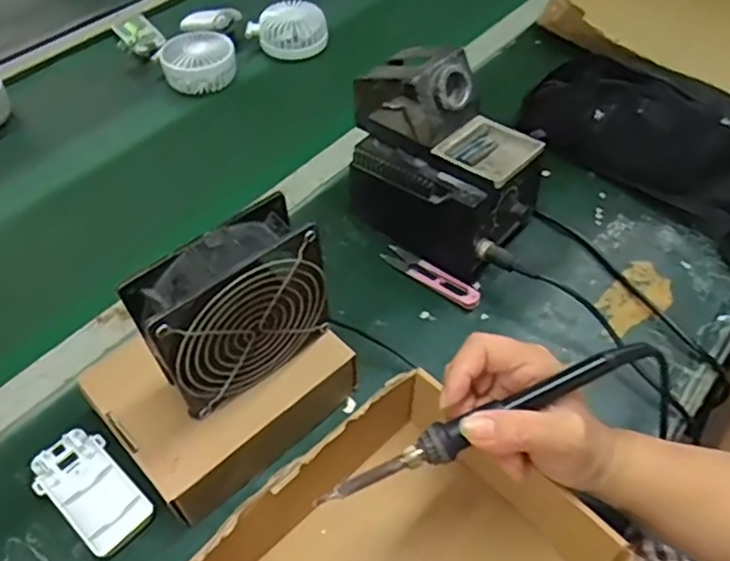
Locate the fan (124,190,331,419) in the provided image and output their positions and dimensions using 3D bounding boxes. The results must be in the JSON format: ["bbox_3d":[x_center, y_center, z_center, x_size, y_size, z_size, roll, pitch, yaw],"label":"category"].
[{"bbox_3d":[-0.087,0.020,0.425,0.120,0.115,0.043,-33,58,-25],"label":"fan"}]

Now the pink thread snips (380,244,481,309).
[{"bbox_3d":[0.062,-0.005,0.587,0.101,0.008,0.024,34,57,24],"label":"pink thread snips"}]

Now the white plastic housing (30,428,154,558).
[{"bbox_3d":[-0.197,0.151,0.457,0.096,0.014,0.048,36,58,25],"label":"white plastic housing"}]

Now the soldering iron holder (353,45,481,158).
[{"bbox_3d":[0.046,-0.166,0.564,0.099,0.074,0.069,35,58,25],"label":"soldering iron holder"}]

